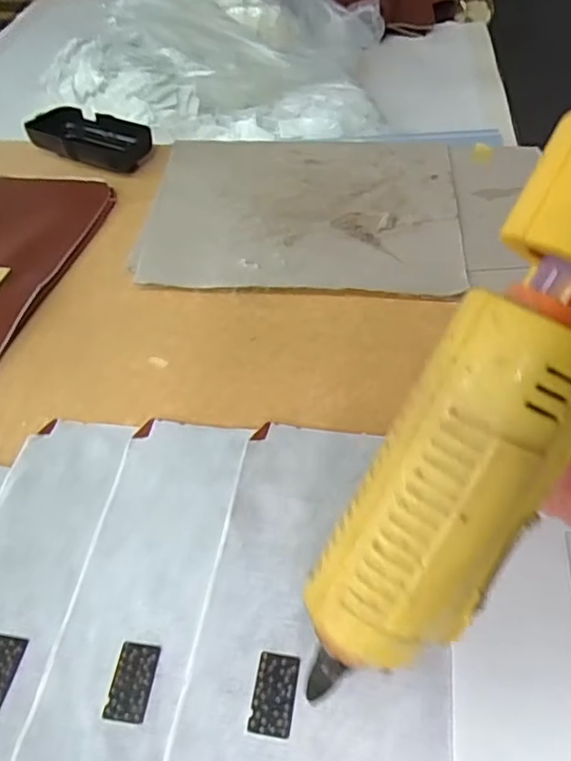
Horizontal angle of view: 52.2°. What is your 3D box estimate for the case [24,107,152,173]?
[{"bbox_3d":[-0.168,-0.206,0.494,0.099,0.020,0.053,23,53,19],"label":"case"}]

